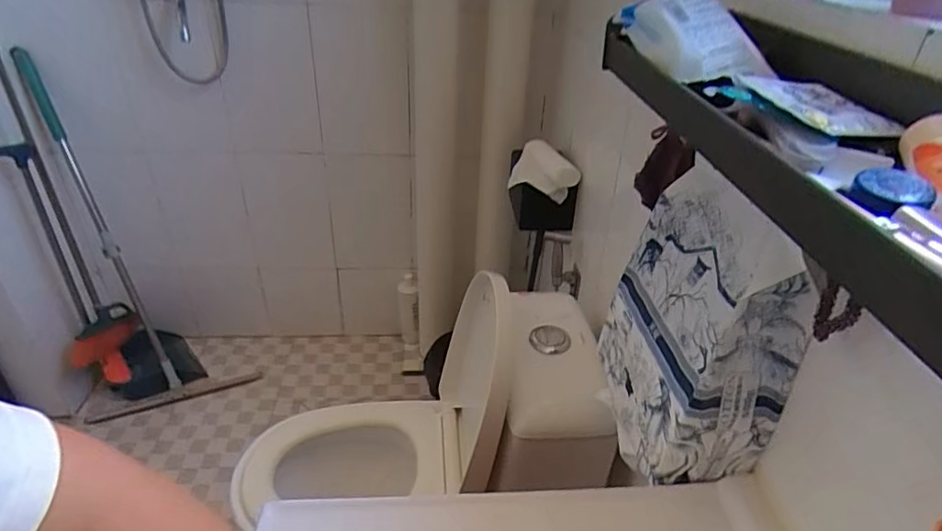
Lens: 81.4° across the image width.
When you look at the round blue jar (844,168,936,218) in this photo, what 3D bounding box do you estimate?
[{"bbox_3d":[0.207,-0.035,0.269,0.032,0.014,0.032,1,33,-1],"label":"round blue jar"}]

